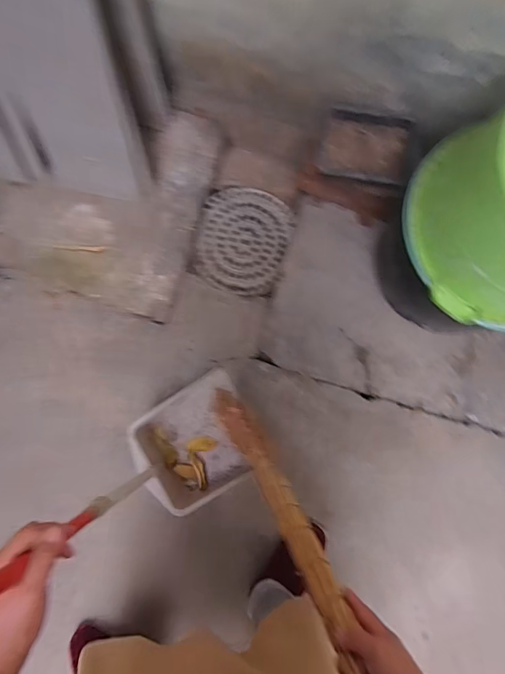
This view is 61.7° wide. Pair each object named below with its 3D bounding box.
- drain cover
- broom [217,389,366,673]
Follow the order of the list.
[{"bbox_3d":[-0.022,-0.240,1.061,0.220,0.030,0.261,14,82,0],"label":"drain cover"},{"bbox_3d":[0.032,0.244,0.656,0.062,0.570,0.069,-36,121,-1],"label":"broom"}]

